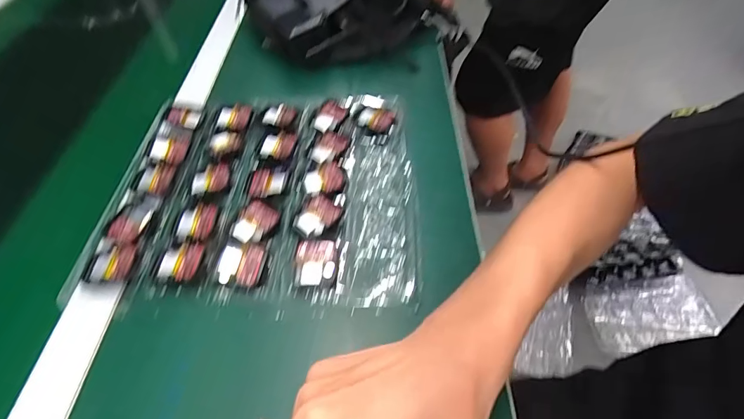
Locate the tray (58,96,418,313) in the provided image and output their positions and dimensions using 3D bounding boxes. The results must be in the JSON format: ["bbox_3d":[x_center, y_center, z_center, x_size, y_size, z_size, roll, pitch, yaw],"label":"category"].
[{"bbox_3d":[-0.104,-0.021,0.403,0.276,0.019,0.251,-2,50,2],"label":"tray"}]

